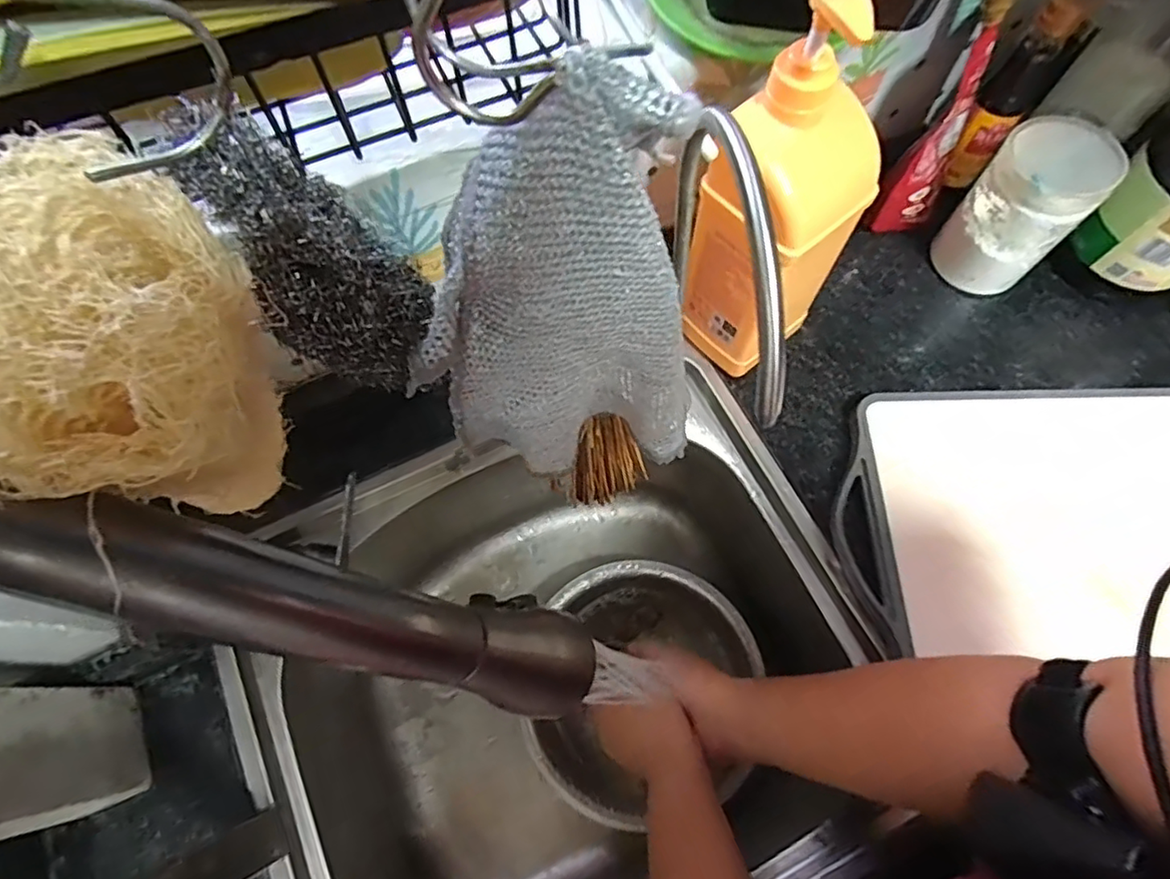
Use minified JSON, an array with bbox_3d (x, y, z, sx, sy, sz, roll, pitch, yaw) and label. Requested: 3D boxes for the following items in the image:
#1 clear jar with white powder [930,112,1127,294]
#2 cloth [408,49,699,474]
[{"bbox_3d":[0.365,-0.192,0.512,0.082,0.127,0.077,0,69,0],"label":"clear jar with white powder"},{"bbox_3d":[-0.004,-0.033,0.191,0.088,0.159,0.028,-11,67,-4],"label":"cloth"}]

